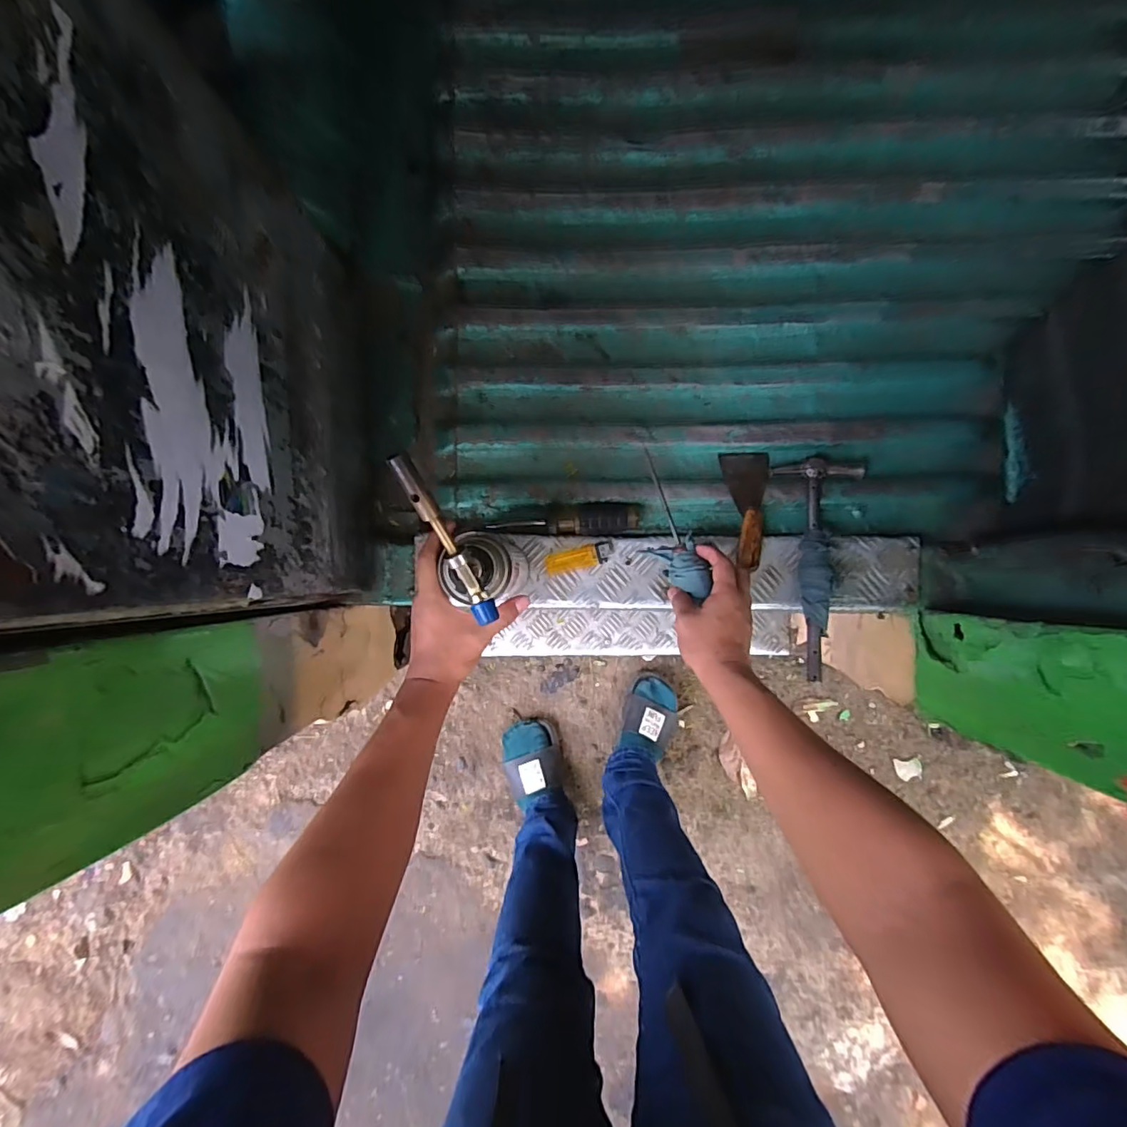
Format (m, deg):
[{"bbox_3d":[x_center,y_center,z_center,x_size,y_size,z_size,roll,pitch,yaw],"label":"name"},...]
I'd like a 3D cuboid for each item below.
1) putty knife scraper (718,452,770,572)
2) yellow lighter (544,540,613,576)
[{"bbox_3d":[0.214,-0.065,0.622,0.054,0.011,0.144,3,69,2],"label":"putty knife scraper"},{"bbox_3d":[0.019,-0.007,0.631,0.081,0.014,0.026,-14,89,2],"label":"yellow lighter"}]

